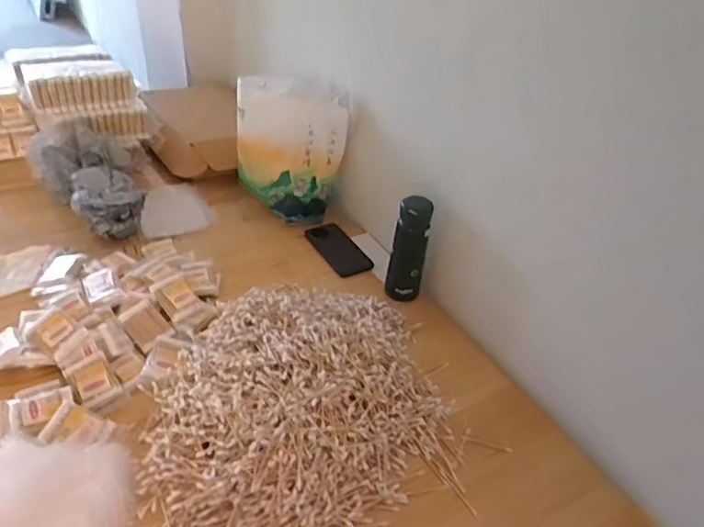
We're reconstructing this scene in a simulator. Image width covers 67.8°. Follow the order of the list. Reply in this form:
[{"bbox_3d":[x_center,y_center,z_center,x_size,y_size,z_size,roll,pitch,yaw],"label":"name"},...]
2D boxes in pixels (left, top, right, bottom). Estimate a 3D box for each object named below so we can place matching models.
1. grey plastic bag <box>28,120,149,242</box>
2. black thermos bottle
[{"bbox_3d":[-0.489,-0.162,0.986,0.199,0.107,0.263,-11,41,-23],"label":"grey plastic bag"},{"bbox_3d":[0.090,-0.019,0.836,0.052,0.172,0.048,8,37,1],"label":"black thermos bottle"}]

